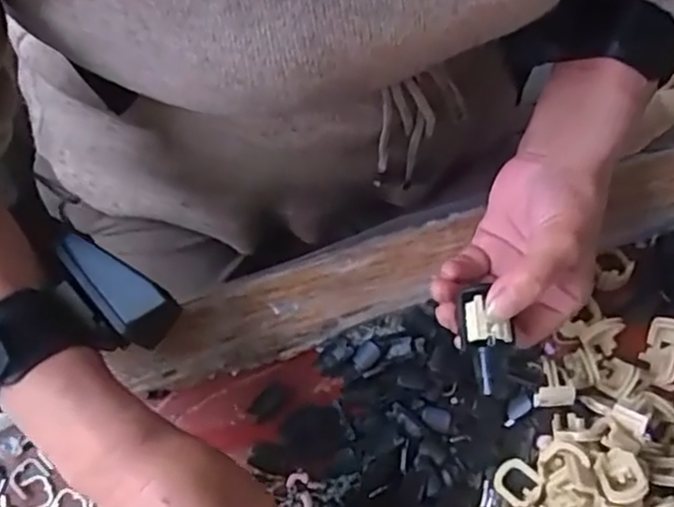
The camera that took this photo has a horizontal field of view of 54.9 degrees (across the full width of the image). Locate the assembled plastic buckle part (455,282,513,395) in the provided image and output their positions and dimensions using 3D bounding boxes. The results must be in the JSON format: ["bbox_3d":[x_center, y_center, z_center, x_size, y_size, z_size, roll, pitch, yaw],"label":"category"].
[{"bbox_3d":[0.070,0.041,0.312,0.018,0.013,0.050,-7,77,-3],"label":"assembled plastic buckle part"}]

